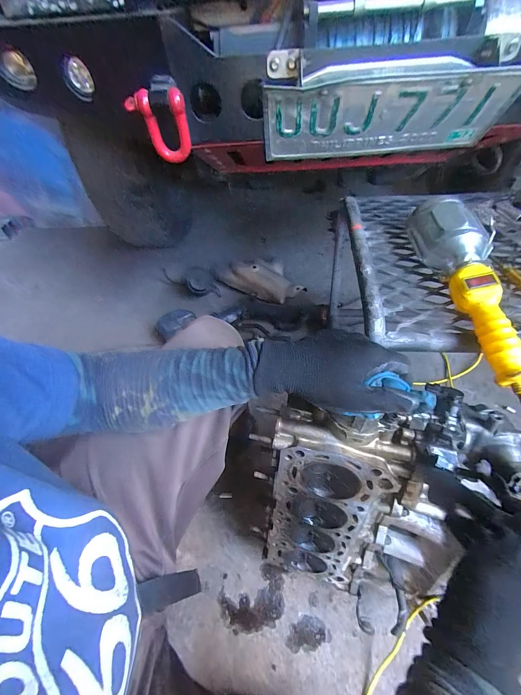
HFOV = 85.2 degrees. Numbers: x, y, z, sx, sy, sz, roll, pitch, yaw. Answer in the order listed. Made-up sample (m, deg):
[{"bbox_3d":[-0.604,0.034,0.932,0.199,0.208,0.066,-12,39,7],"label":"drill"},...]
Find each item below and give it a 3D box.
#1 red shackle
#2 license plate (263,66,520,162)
[{"bbox_3d":[-0.182,-0.399,0.513,0.101,0.115,0.032,3,68,0],"label":"red shackle"},{"bbox_3d":[0.204,-0.383,0.483,0.381,0.143,0.014,-1,84,4],"label":"license plate"}]

